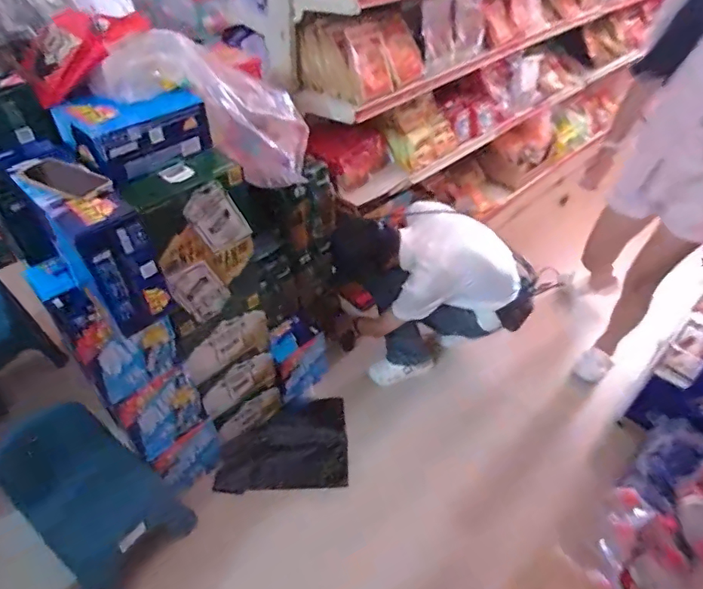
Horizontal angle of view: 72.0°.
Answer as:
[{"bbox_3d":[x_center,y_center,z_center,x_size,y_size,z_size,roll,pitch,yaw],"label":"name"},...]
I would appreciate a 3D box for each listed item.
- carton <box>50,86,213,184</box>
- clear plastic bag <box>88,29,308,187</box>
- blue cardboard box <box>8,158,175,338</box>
[{"bbox_3d":[-0.474,-0.370,1.085,0.165,0.131,0.269,32,52,31],"label":"carton"},{"bbox_3d":[-0.327,-0.479,1.288,0.599,0.235,0.136,18,21,-49],"label":"clear plastic bag"},{"bbox_3d":[-0.514,-0.105,0.978,0.267,0.256,0.119,32,52,30],"label":"blue cardboard box"}]

